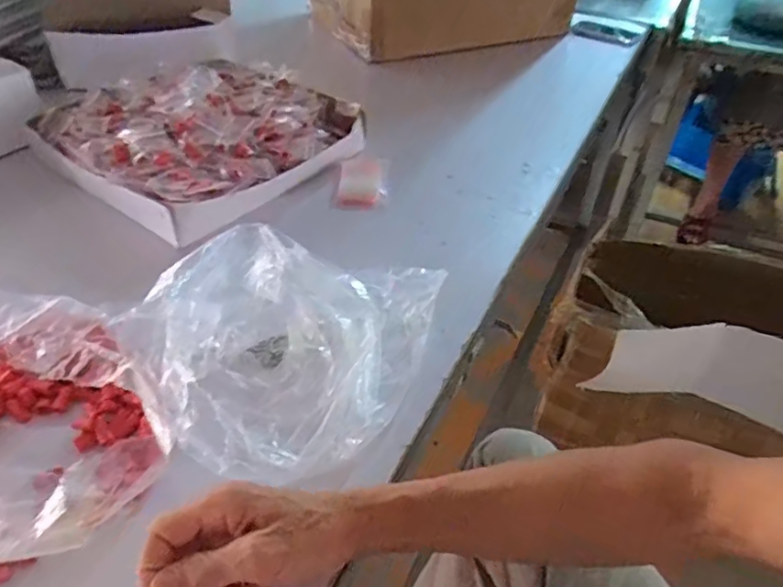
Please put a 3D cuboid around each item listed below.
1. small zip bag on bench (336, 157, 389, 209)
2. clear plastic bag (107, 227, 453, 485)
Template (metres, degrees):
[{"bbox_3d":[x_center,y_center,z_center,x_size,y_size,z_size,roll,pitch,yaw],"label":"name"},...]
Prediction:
[{"bbox_3d":[-0.040,-0.151,0.781,0.068,0.034,0.093,4,41,2],"label":"small zip bag on bench"},{"bbox_3d":[-0.086,0.032,0.501,0.213,0.088,0.268,16,43,16],"label":"clear plastic bag"}]

